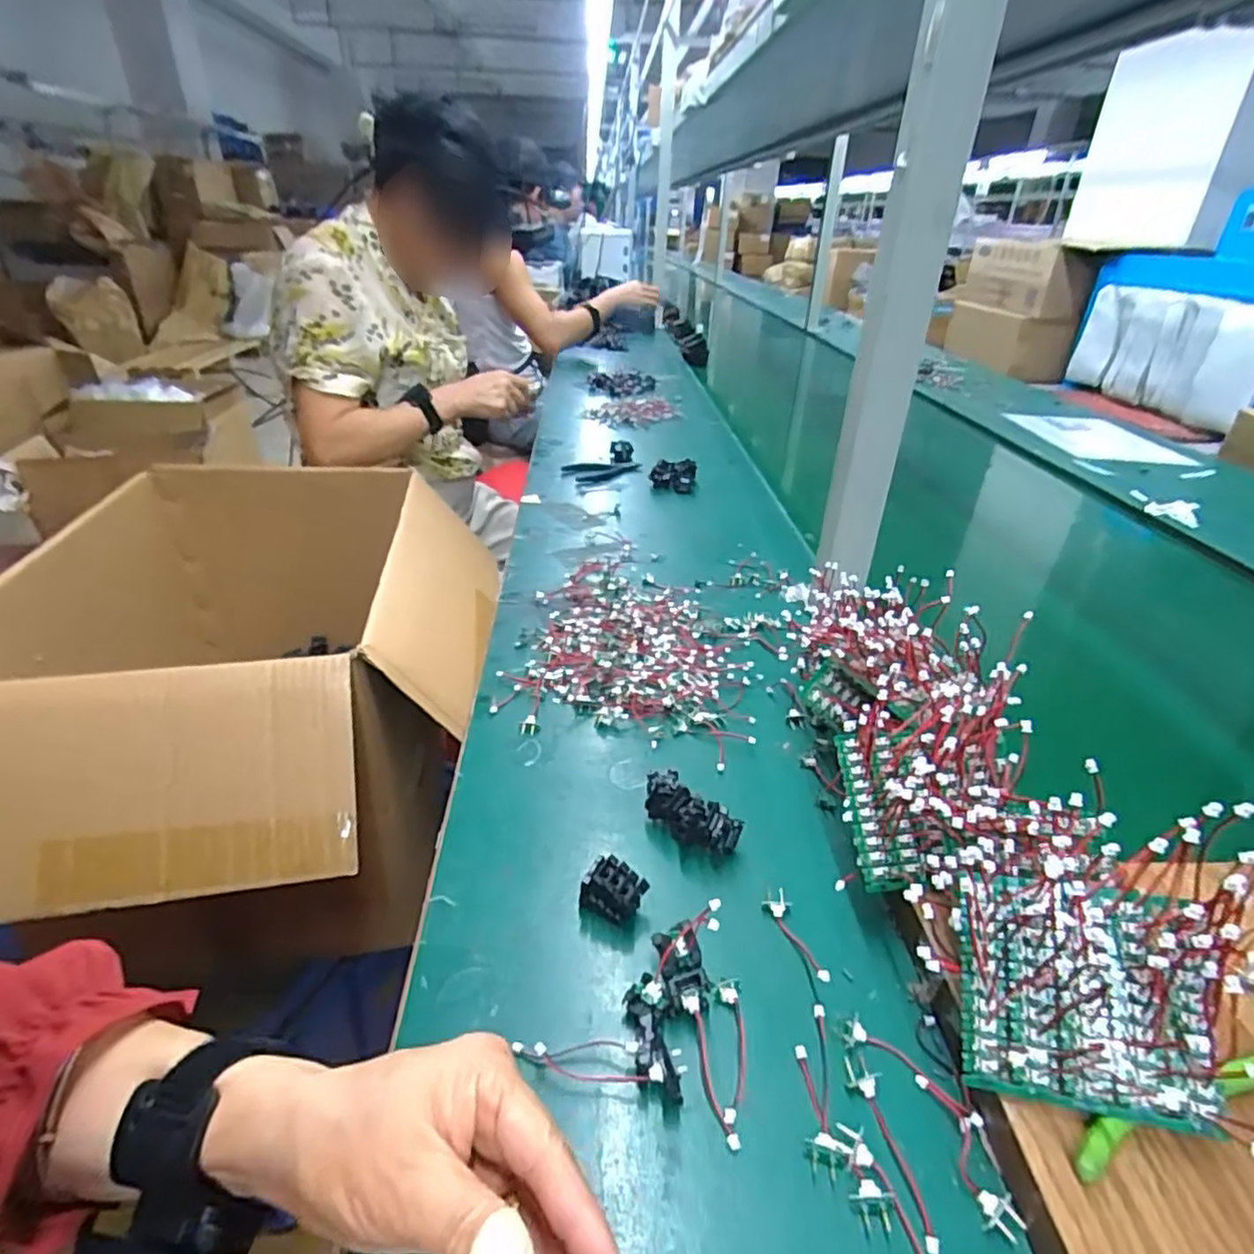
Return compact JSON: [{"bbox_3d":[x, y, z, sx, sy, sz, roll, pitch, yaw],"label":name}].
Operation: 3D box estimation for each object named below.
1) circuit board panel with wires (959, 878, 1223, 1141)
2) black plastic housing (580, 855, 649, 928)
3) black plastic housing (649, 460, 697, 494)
[{"bbox_3d":[0.181,0.147,0.267,0.084,0.010,0.081,0,77,18],"label":"circuit board panel with wires"},{"bbox_3d":[-0.007,0.144,0.367,0.032,0.029,0.021,15,34,21],"label":"black plastic housing"},{"bbox_3d":[0.063,-0.208,0.929,0.059,0.033,0.052,6,31,7],"label":"black plastic housing"}]

